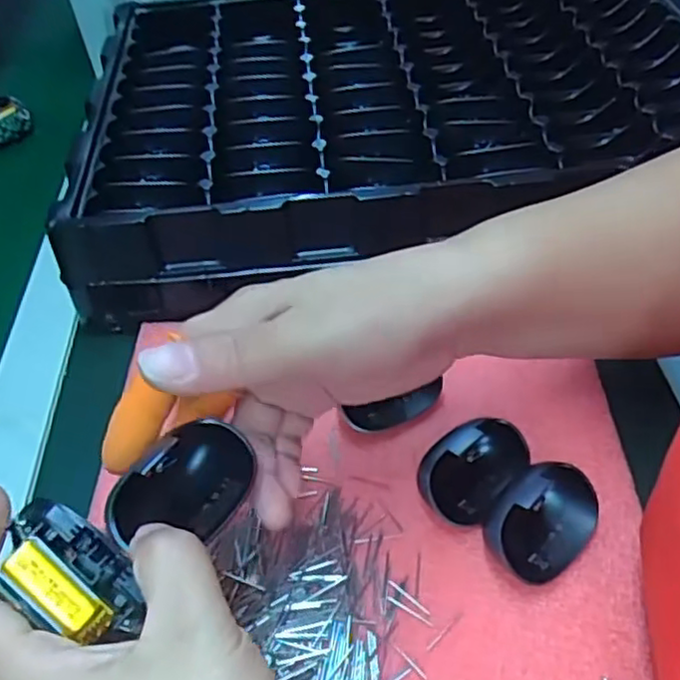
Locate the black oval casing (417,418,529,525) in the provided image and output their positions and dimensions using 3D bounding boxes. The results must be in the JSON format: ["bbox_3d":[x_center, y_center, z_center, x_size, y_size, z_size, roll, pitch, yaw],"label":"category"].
[{"bbox_3d":[0.062,0.063,0.321,0.040,0.025,0.054,23,52,23],"label":"black oval casing"}]

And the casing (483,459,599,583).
[{"bbox_3d":[0.088,0.081,0.300,0.057,0.027,0.038,-34,53,-26],"label":"casing"}]

